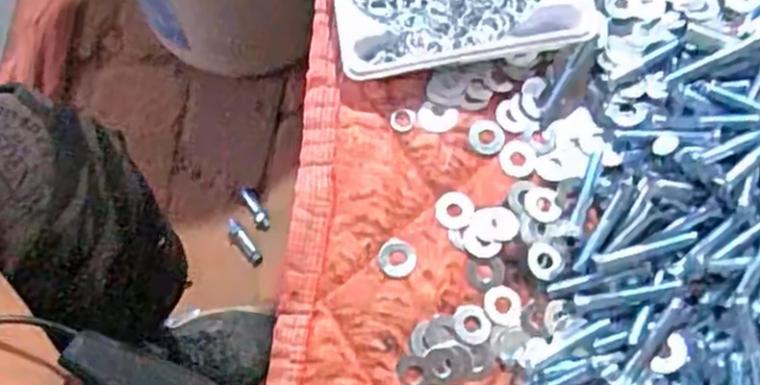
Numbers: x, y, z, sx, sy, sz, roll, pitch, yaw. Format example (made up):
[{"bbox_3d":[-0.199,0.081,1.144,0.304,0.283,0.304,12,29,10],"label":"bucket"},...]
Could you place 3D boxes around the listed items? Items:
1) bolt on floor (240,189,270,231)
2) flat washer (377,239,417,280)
[{"bbox_3d":[-0.154,0.020,0.937,0.017,0.010,0.065,-29,73,-10],"label":"bolt on floor"},{"bbox_3d":[0.010,0.038,0.441,0.022,0.004,0.022,6,70,3],"label":"flat washer"}]

